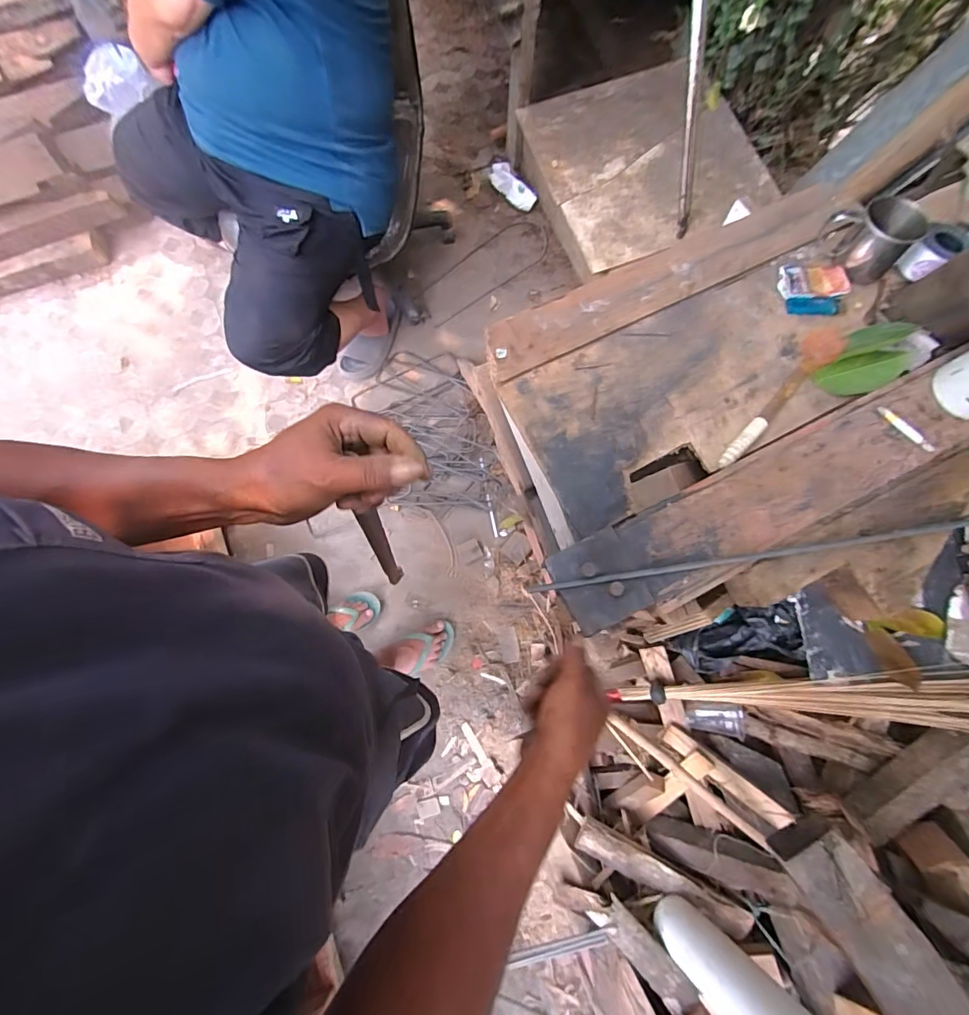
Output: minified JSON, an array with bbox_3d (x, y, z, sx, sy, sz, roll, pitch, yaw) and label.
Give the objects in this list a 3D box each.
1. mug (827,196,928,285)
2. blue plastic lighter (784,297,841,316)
[{"bbox_3d":[0.544,-0.384,0.673,0.076,0.071,0.105,-40,80,-7],"label":"mug"},{"bbox_3d":[0.471,-0.287,0.679,0.076,0.015,0.021,0,78,1],"label":"blue plastic lighter"}]

